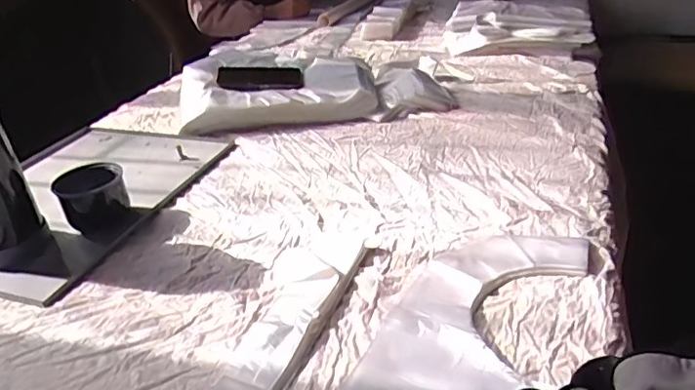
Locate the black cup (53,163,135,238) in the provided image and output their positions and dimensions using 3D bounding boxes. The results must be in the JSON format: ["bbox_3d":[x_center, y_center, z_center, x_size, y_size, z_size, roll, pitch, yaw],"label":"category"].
[{"bbox_3d":[-0.351,0.008,0.777,0.085,0.074,0.089,-15,31,-14],"label":"black cup"}]

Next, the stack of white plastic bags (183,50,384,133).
[{"bbox_3d":[-0.137,-0.217,1.105,0.368,0.090,0.247,-8,30,-3],"label":"stack of white plastic bags"}]

